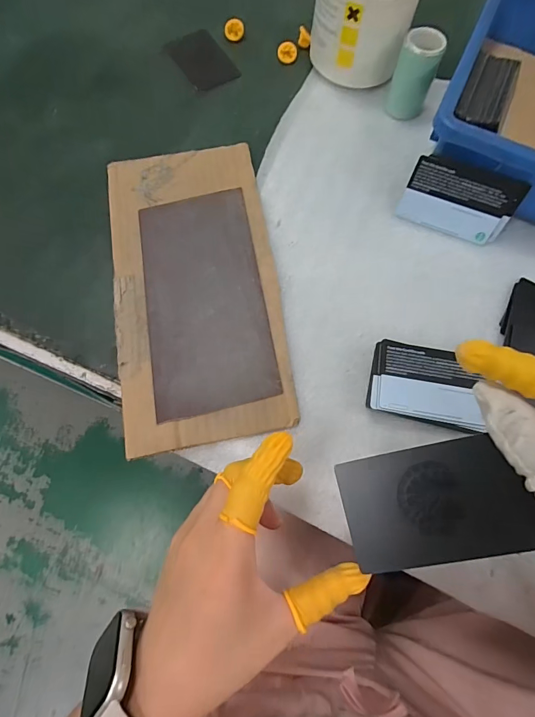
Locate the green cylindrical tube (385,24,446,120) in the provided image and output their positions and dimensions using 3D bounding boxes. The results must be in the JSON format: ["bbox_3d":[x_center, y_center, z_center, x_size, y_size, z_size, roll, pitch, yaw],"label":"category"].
[{"bbox_3d":[0.142,-0.273,0.364,0.038,0.062,0.034,20,72,6],"label":"green cylindrical tube"}]

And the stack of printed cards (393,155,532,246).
[{"bbox_3d":[0.167,-0.138,0.328,0.090,0.056,0.006,21,44,7],"label":"stack of printed cards"}]

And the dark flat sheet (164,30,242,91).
[{"bbox_3d":[-0.072,-0.330,0.416,0.052,0.004,0.081,-32,75,-11],"label":"dark flat sheet"}]

